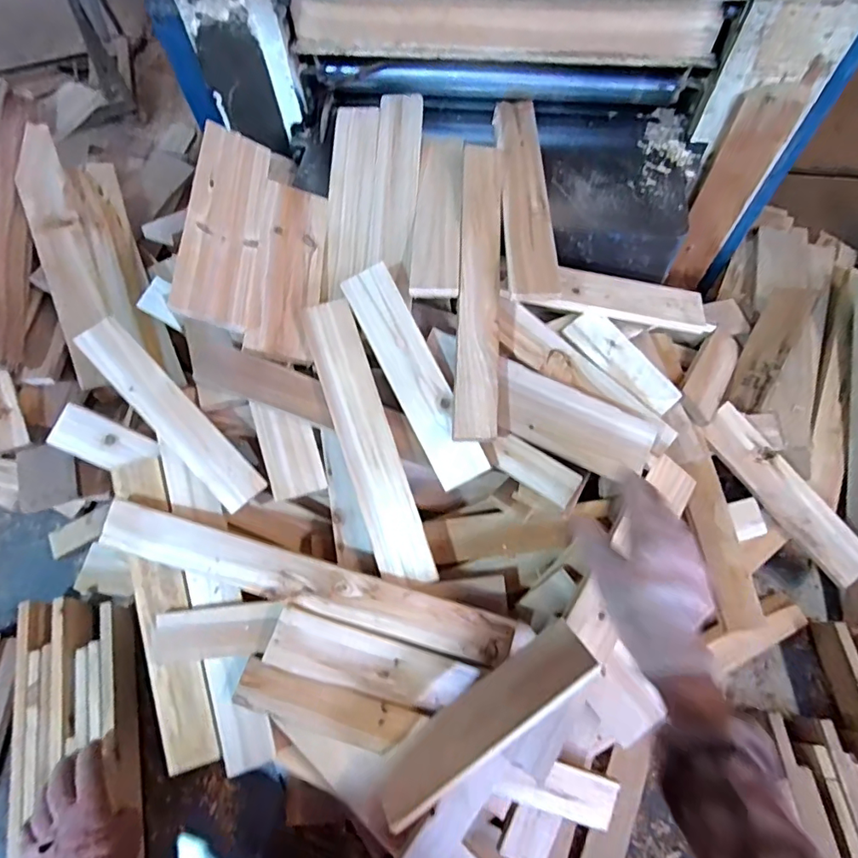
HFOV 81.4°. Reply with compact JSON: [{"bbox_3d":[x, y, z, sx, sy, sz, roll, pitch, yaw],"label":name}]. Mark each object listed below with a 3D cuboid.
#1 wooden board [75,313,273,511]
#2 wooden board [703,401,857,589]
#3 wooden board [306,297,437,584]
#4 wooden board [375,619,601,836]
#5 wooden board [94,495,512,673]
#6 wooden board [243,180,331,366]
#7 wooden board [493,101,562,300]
[{"bbox_3d":[-0.284,-0.015,0.553,0.049,0.012,0.252,-43,91,-17],"label":"wooden board"},{"bbox_3d":[0.474,0.087,0.669,0.059,0.015,0.266,-40,82,4],"label":"wooden board"},{"bbox_3d":[-0.071,0.011,0.570,0.062,0.016,0.328,-18,81,-7],"label":"wooden board"},{"bbox_3d":[0.054,0.282,0.485,0.241,0.013,0.064,-37,42,-3],"label":"wooden board"},{"bbox_3d":[-0.124,0.163,0.523,0.432,0.018,0.052,17,80,1],"label":"wooden board"},{"bbox_3d":[-0.171,-0.195,0.611,0.078,0.012,0.237,10,69,-26],"label":"wooden board"},{"bbox_3d":[0.126,-0.318,0.662,0.061,0.018,0.363,-1,65,1],"label":"wooden board"}]

